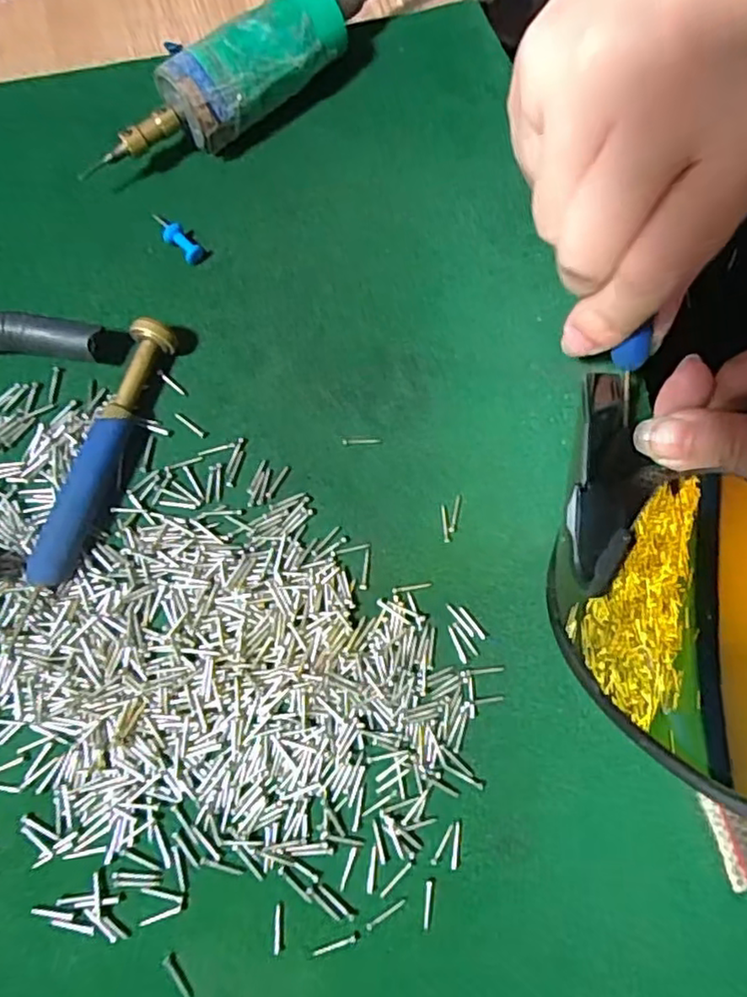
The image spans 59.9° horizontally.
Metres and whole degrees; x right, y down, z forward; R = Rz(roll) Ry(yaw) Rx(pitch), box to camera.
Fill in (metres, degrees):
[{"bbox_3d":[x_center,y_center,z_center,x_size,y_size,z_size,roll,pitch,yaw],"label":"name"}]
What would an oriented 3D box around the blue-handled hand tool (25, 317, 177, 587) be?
[{"bbox_3d":[-0.083,-0.015,0.200,0.013,0.013,0.086,19,76,3],"label":"blue-handled hand tool"}]

